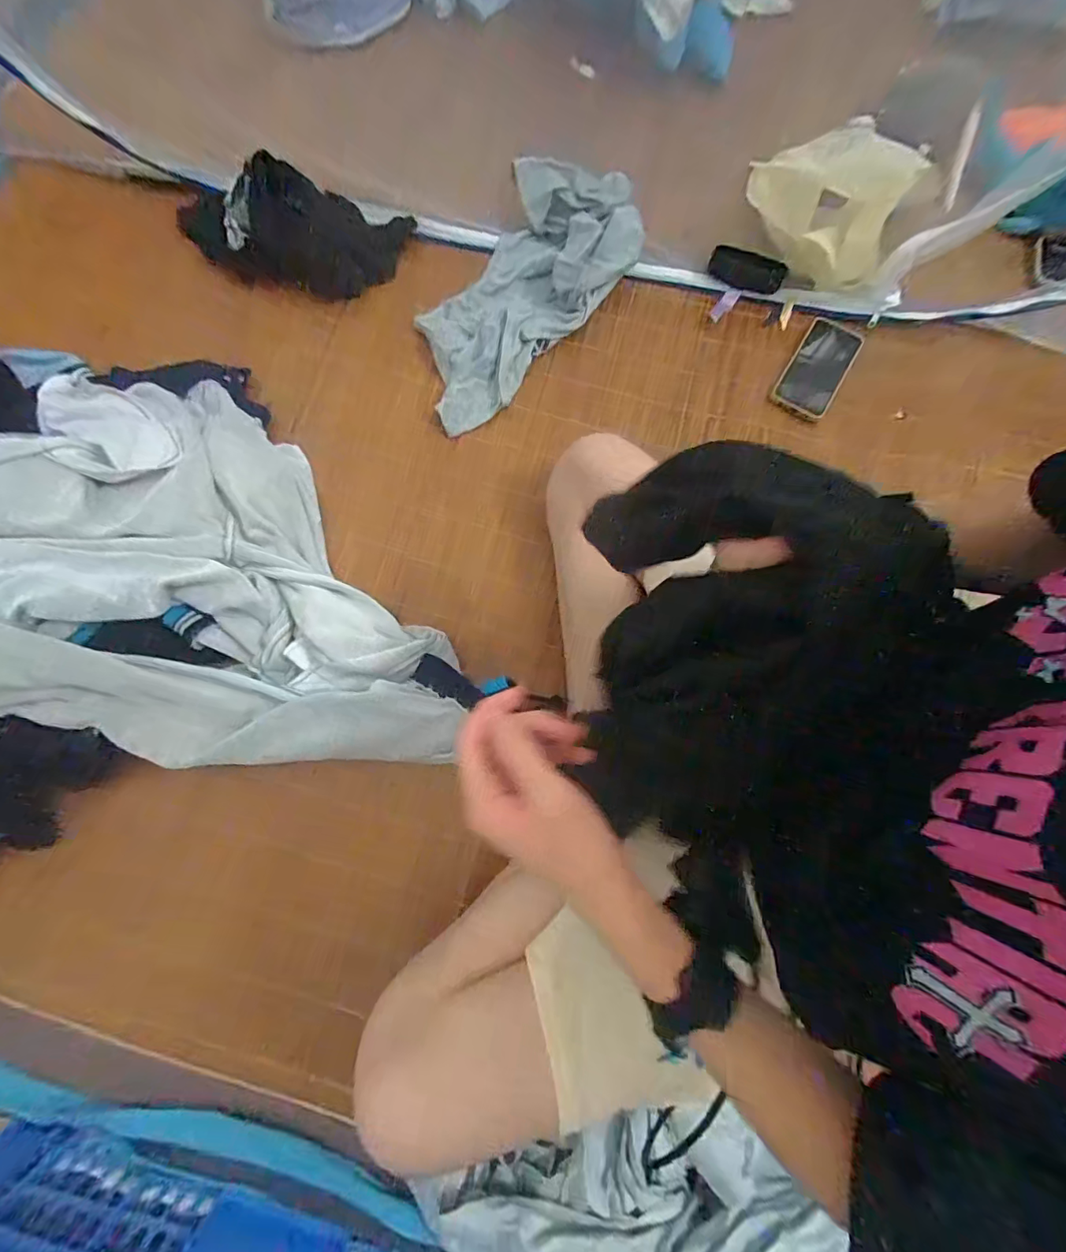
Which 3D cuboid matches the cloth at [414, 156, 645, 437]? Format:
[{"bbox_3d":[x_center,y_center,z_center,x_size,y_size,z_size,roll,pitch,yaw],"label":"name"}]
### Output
[{"bbox_3d":[-0.025,-0.458,0.674,0.192,0.097,0.374,33,77,8],"label":"cloth"}]

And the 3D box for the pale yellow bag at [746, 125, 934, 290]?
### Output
[{"bbox_3d":[0.378,-0.551,0.636,0.188,0.114,0.101,24,76,6],"label":"pale yellow bag"}]

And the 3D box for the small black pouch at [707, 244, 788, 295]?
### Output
[{"bbox_3d":[0.303,-0.506,0.693,0.104,0.027,0.039,24,76,6],"label":"small black pouch"}]

